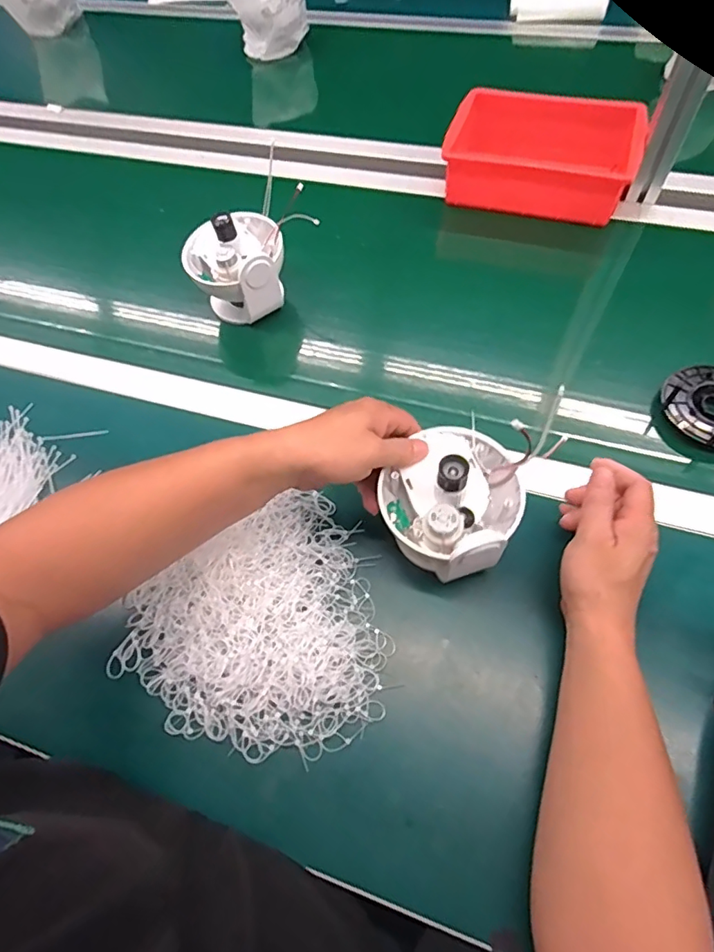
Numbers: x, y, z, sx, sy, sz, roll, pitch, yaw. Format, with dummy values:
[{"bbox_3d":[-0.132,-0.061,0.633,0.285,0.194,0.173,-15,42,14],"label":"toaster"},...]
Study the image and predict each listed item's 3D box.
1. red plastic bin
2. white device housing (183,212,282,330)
[{"bbox_3d":[0.249,-0.438,0.701,0.244,0.070,0.155,17,63,13],"label":"red plastic bin"},{"bbox_3d":[-0.142,-0.250,0.619,0.114,0.104,0.107,-24,62,-10],"label":"white device housing"}]

